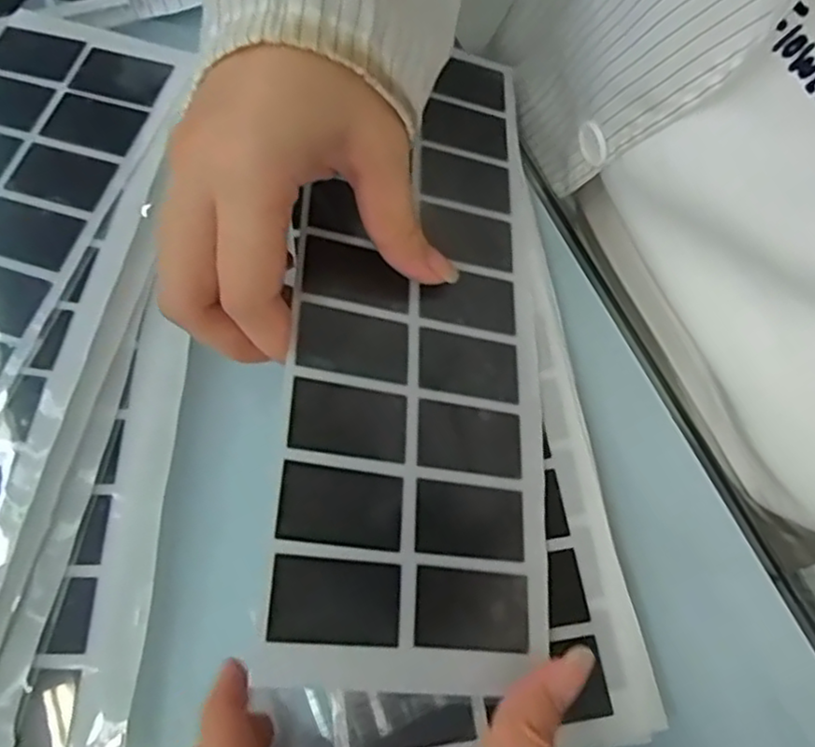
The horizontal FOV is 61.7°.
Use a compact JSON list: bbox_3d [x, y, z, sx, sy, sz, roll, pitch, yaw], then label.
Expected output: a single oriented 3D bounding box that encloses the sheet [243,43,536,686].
[{"bbox_3d":[0.003,-0.026,0.258,0.097,0.007,0.260,10,65,-19],"label":"sheet"}]

